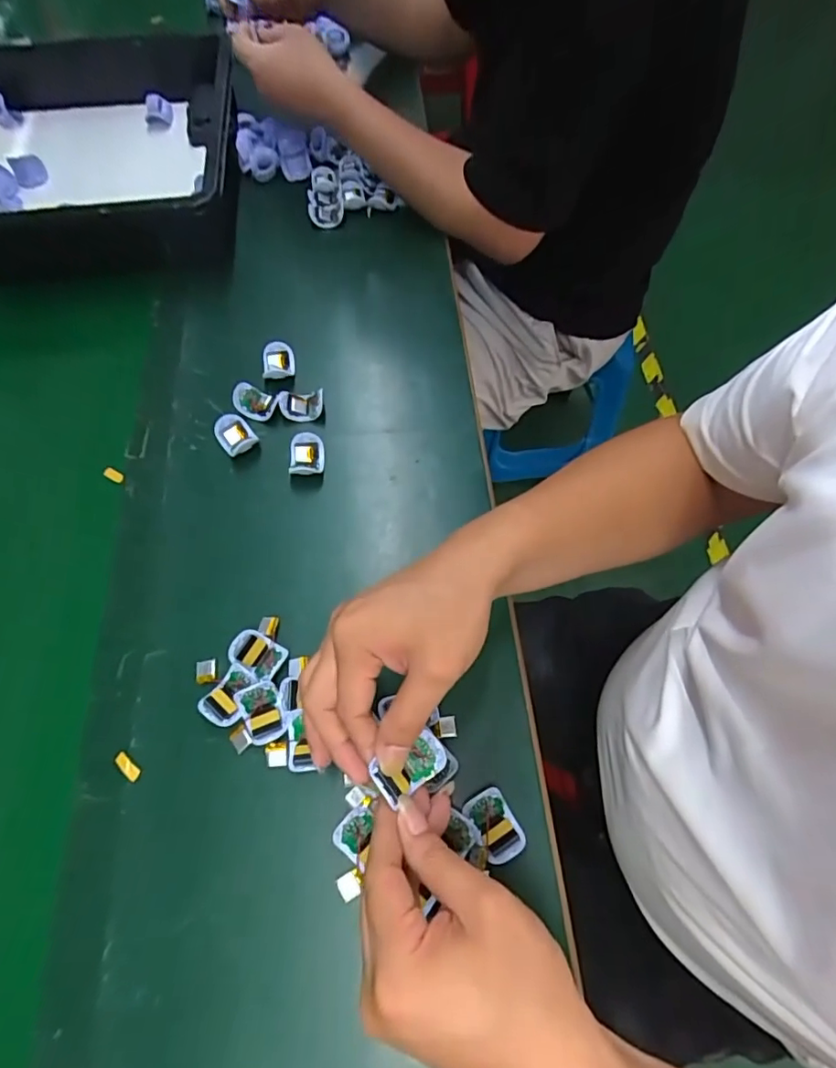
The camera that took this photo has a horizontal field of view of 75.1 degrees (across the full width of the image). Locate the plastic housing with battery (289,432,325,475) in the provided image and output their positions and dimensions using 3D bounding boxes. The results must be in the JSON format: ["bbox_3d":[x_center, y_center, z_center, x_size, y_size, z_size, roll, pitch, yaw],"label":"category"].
[{"bbox_3d":[-0.103,-0.073,0.506,0.032,0.017,0.039,-3,64,-1],"label":"plastic housing with battery"}]

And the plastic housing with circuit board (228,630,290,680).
[{"bbox_3d":[-0.123,0.093,0.420,0.043,0.011,0.030,29,68,14],"label":"plastic housing with circuit board"}]

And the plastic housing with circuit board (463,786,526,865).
[{"bbox_3d":[0.052,0.198,0.370,0.029,0.015,0.042,-27,67,-12],"label":"plastic housing with circuit board"}]

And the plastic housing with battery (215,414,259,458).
[{"bbox_3d":[-0.172,-0.094,0.514,0.033,0.017,0.038,-32,68,-14],"label":"plastic housing with battery"}]

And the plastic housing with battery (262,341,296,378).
[{"bbox_3d":[-0.143,-0.175,0.554,0.033,0.019,0.037,-13,65,-6],"label":"plastic housing with battery"}]

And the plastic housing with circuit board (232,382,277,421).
[{"bbox_3d":[-0.157,-0.130,0.533,0.041,0.016,0.035,2,64,1],"label":"plastic housing with circuit board"}]

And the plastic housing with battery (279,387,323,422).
[{"bbox_3d":[-0.114,-0.127,0.532,0.040,0.018,0.031,1,64,1],"label":"plastic housing with battery"}]

